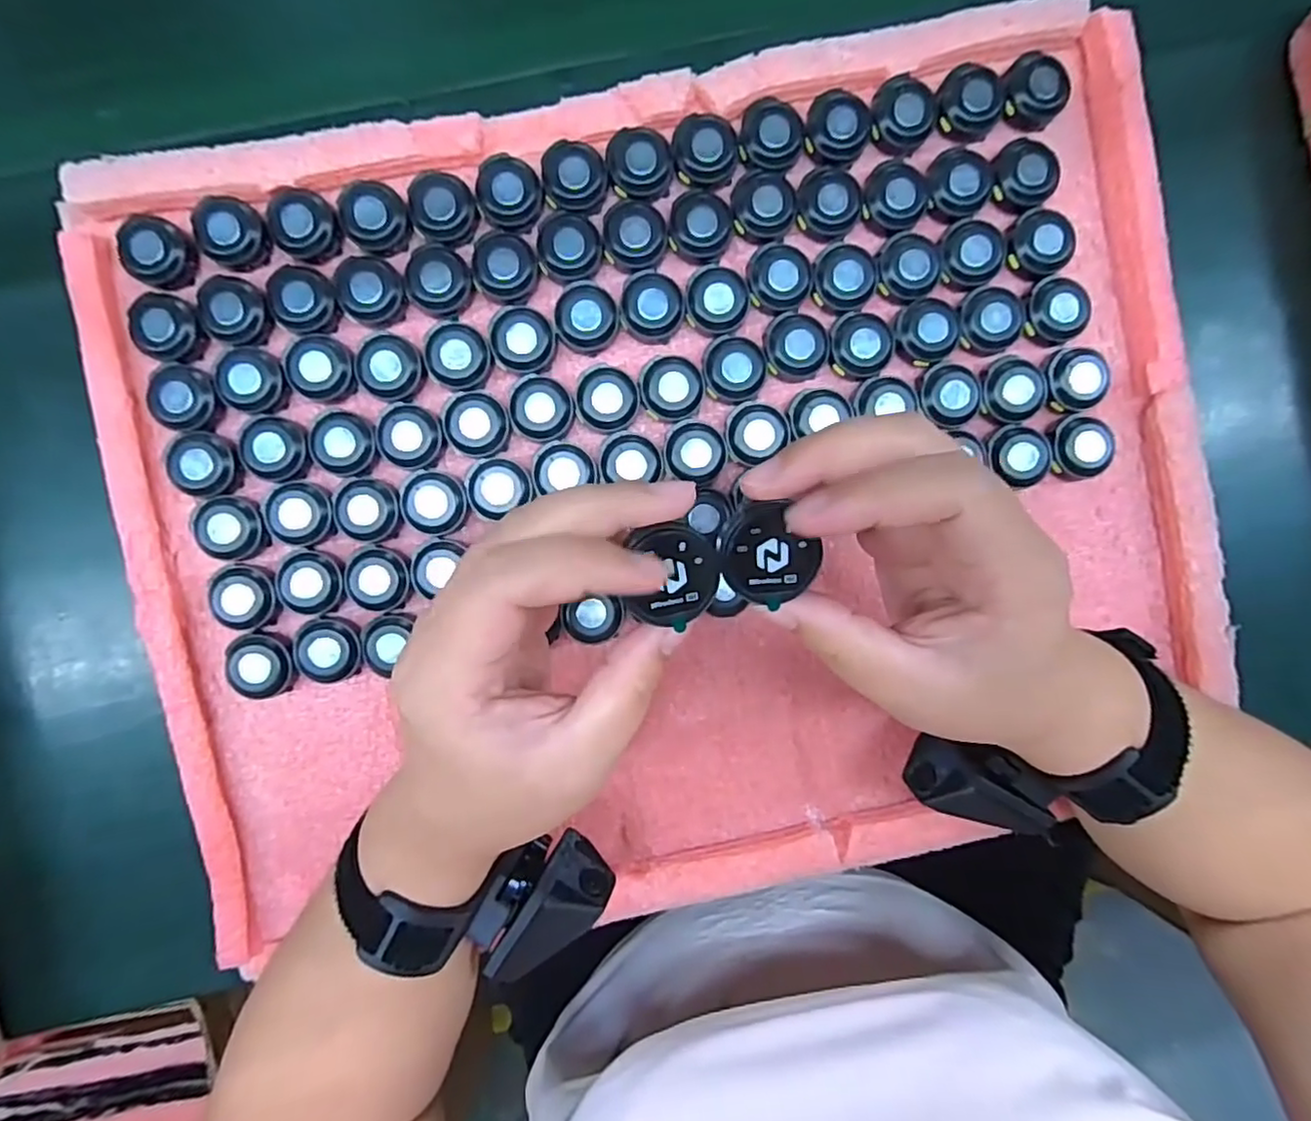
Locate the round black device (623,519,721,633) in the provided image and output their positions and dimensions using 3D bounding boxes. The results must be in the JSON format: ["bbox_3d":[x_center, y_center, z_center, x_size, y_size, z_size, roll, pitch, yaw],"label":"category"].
[{"bbox_3d":[0.005,0.005,0.181,0.025,0.005,0.029,12,93,-3],"label":"round black device"}]

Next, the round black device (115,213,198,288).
[{"bbox_3d":[-0.222,-0.138,0.285,0.031,0.010,0.027,40,92,-4],"label":"round black device"}]

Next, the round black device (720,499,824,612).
[{"bbox_3d":[0.032,-0.001,0.184,0.029,0.005,0.026,45,91,-4],"label":"round black device"}]

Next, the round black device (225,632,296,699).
[{"bbox_3d":[-0.179,0.048,0.293,0.030,0.013,0.028,0,94,-2],"label":"round black device"}]

